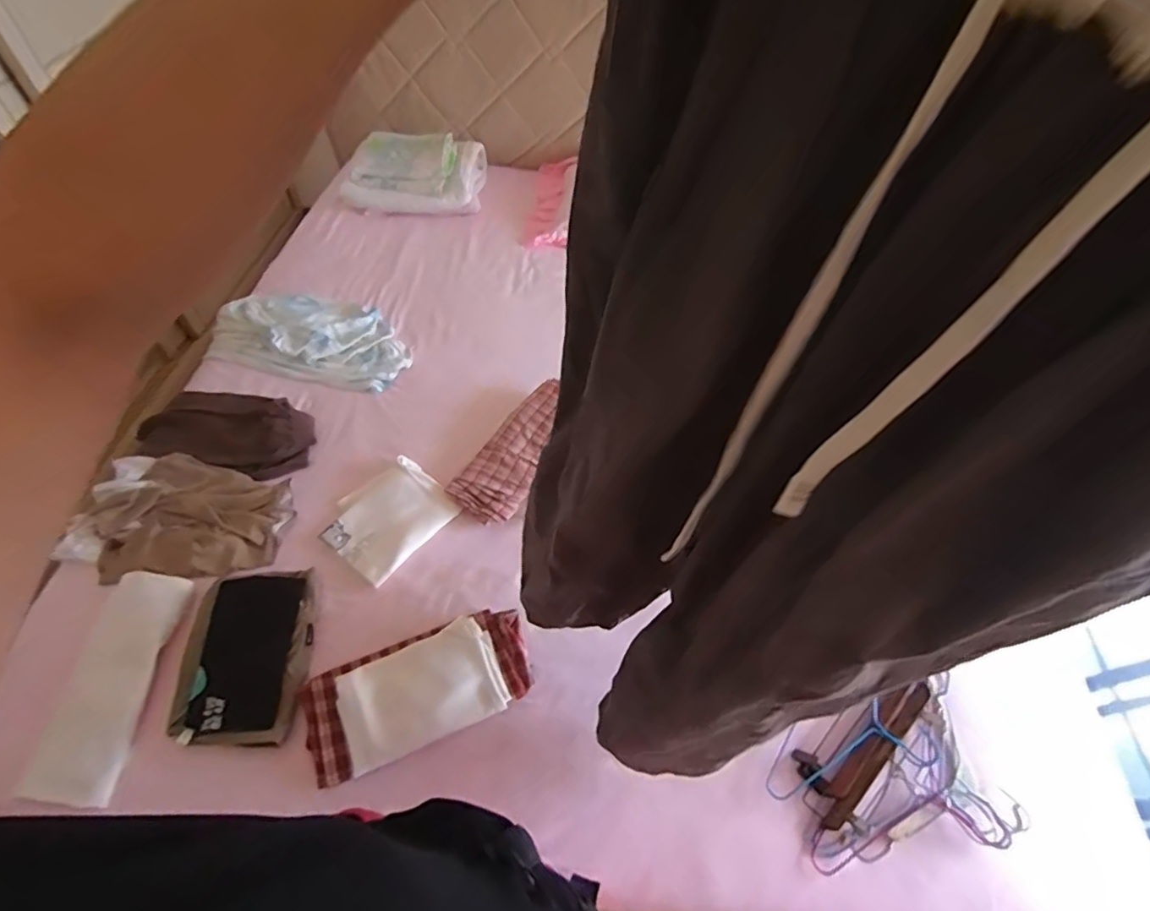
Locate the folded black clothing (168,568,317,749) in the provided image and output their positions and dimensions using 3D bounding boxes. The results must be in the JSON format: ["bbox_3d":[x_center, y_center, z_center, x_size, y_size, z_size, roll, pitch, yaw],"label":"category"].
[{"bbox_3d":[-0.547,0.333,0.928,0.183,0.028,0.278,-3,56,-6],"label":"folded black clothing"}]

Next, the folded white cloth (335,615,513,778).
[{"bbox_3d":[-0.251,0.390,0.912,0.254,0.026,0.161,-20,60,-17],"label":"folded white cloth"}]

